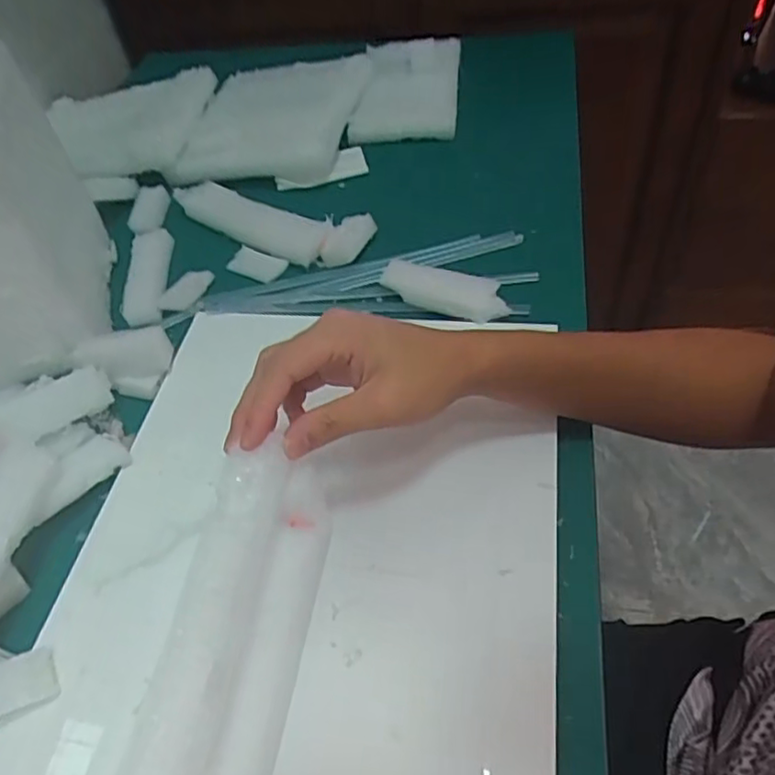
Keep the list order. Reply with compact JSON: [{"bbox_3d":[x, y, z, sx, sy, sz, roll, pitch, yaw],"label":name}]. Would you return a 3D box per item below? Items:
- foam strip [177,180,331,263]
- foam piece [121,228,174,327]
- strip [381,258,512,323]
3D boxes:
[{"bbox_3d":[-0.134,-0.160,0.609,0.179,0.009,0.044,25,87,24],"label":"foam strip"},{"bbox_3d":[-0.221,-0.107,0.589,0.036,0.008,0.127,-10,50,0],"label":"foam piece"},{"bbox_3d":[0.045,-0.080,0.517,0.107,0.021,0.035,22,57,24],"label":"strip"}]

